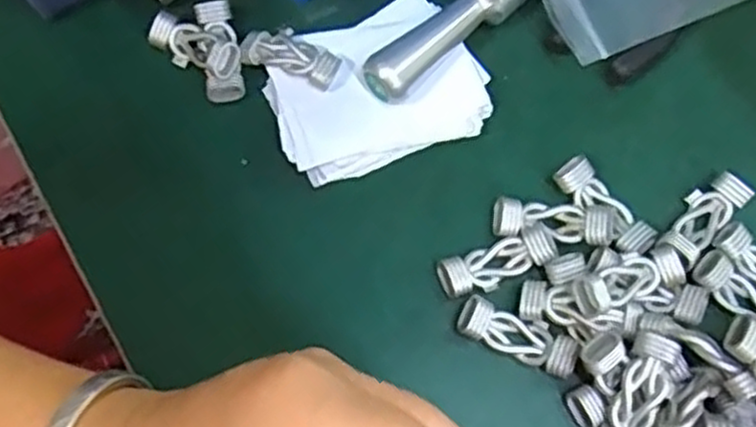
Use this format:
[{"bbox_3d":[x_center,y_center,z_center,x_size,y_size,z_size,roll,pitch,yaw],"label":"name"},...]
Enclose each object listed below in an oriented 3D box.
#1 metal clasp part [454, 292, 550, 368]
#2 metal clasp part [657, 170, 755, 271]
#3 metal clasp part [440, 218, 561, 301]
[{"bbox_3d":[0.048,0.044,0.283,0.035,0.008,0.015,21,74,6],"label":"metal clasp part"},{"bbox_3d":[0.127,0.002,0.294,0.017,0.010,0.044,44,77,12],"label":"metal clasp part"},{"bbox_3d":[0.046,0.018,0.292,0.046,0.006,0.016,-23,74,-7],"label":"metal clasp part"}]

